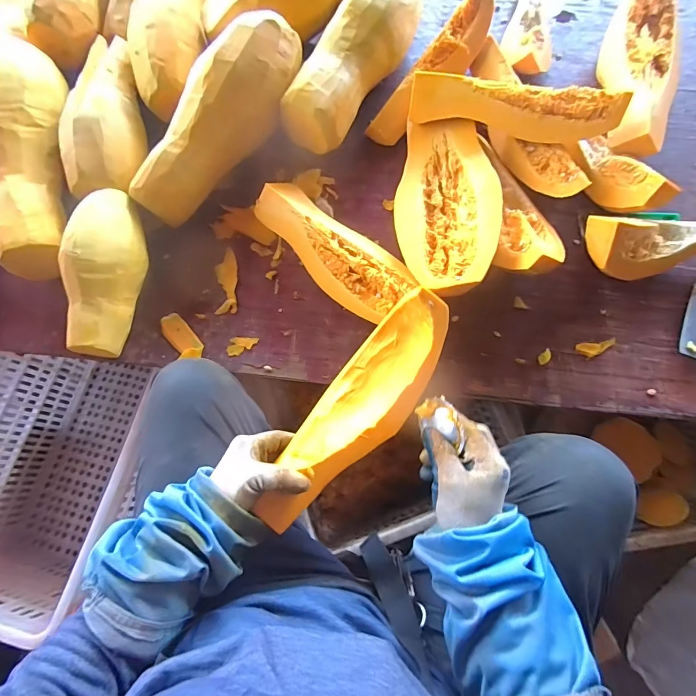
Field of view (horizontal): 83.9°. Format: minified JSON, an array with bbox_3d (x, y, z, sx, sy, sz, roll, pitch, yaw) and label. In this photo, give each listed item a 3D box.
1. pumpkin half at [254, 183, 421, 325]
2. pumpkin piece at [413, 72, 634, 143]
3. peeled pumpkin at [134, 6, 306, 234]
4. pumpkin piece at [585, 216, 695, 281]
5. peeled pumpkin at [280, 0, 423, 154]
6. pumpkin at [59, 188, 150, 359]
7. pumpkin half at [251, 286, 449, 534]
[{"bbox_3d":[-0.021,-0.145,0.593,0.294,0.066,0.100,41,79,12],"label":"pumpkin half"},{"bbox_3d":[0.250,-0.367,0.593,0.306,0.056,0.057,11,74,5],"label":"pumpkin piece"},{"bbox_3d":[-0.203,-0.356,0.606,0.113,0.095,0.352,36,93,11],"label":"peeled pumpkin"},{"bbox_3d":[0.479,-0.156,0.561,0.272,0.097,0.082,-10,74,-1],"label":"pumpkin piece"},{"bbox_3d":[0.012,-0.480,0.630,0.100,0.099,0.340,30,77,10],"label":"peeled pumpkin"},{"bbox_3d":[-0.353,-0.110,0.574,0.090,0.102,0.241,-1,74,2],"label":"pumpkin"},{"bbox_3d":[0.015,0.066,0.456,0.100,0.069,0.306,35,73,11],"label":"pumpkin half"}]

